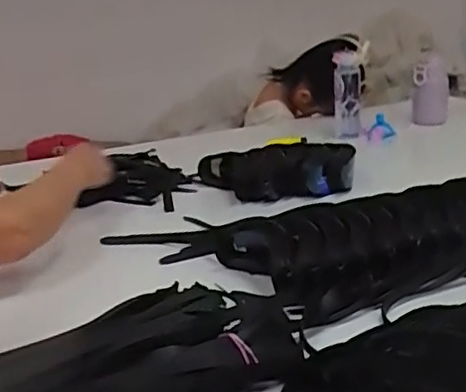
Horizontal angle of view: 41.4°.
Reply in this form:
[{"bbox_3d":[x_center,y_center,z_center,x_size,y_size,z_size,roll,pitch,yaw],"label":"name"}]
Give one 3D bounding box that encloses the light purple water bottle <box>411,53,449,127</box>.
[{"bbox_3d":[0.408,-0.210,1.274,0.072,0.135,0.066,6,22,19],"label":"light purple water bottle"}]

